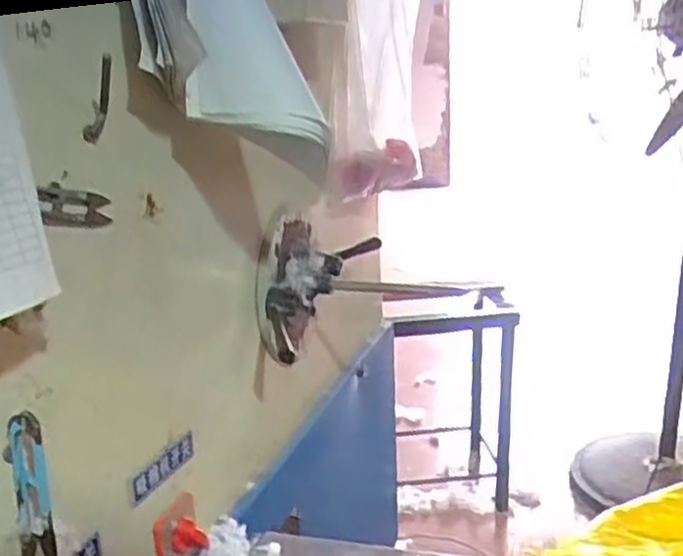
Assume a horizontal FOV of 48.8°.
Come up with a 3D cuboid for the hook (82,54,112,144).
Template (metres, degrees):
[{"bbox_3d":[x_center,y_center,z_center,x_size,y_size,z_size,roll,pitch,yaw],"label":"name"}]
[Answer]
[{"bbox_3d":[-0.173,-0.129,0.542,0.011,0.070,0.015,39,34,21],"label":"hook"}]

